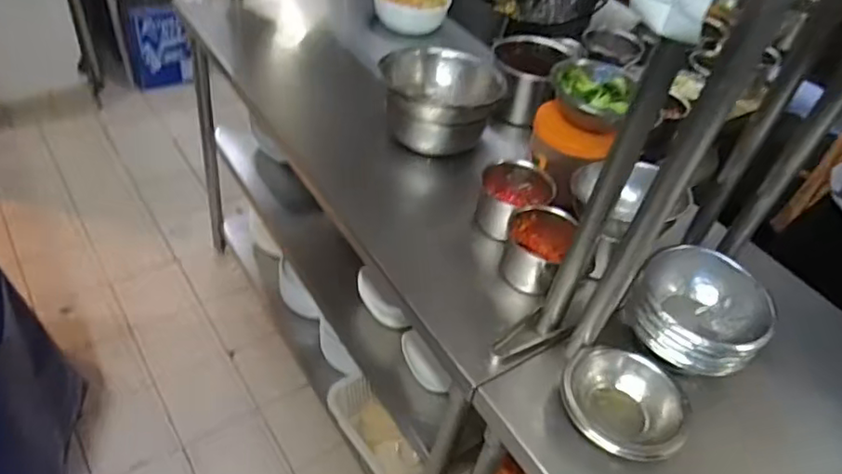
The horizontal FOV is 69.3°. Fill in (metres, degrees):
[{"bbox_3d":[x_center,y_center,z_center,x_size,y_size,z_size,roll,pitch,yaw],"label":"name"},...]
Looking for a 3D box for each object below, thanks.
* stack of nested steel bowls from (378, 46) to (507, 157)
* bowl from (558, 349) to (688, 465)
[{"bbox_3d":[0.035,-0.254,1.129,0.184,0.131,0.174,30,47,19],"label":"stack of nested steel bowls"},{"bbox_3d":[0.250,0.205,0.746,0.147,0.061,0.123,0,45,-11],"label":"bowl"}]

